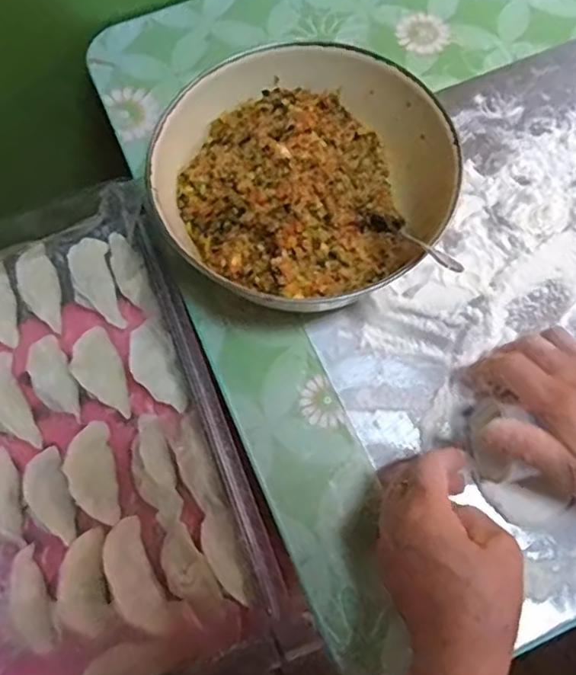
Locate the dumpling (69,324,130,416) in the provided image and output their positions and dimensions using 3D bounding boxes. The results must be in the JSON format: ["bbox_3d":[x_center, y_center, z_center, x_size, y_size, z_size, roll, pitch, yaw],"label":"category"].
[{"bbox_3d":[-0.142,0.026,0.455,0.032,0.027,0.076,-28,70,-8],"label":"dumpling"}]

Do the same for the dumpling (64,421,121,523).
[{"bbox_3d":[-0.141,0.096,0.431,0.029,0.017,0.074,-12,69,-2],"label":"dumpling"}]

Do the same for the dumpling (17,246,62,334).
[{"bbox_3d":[-0.199,-0.038,0.482,0.026,0.016,0.070,-17,84,-4],"label":"dumpling"}]

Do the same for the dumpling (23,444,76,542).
[{"bbox_3d":[-0.171,0.113,0.428,0.022,0.025,0.069,-24,70,-6],"label":"dumpling"}]

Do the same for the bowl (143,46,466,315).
[{"bbox_3d":[0.004,-0.114,0.442,0.195,0.086,0.203,-1,69,2],"label":"bowl"}]

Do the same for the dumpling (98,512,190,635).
[{"bbox_3d":[-0.100,0.162,0.402,0.032,0.026,0.079,-35,72,-10],"label":"dumpling"}]

